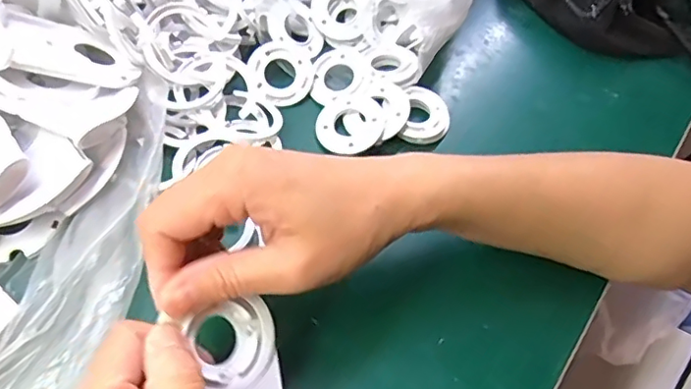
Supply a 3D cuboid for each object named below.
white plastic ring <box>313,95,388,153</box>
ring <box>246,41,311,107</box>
[{"bbox_3d":[0.003,-0.047,0.375,0.047,0.005,0.042,2,64,13],"label":"white plastic ring"},{"bbox_3d":[-0.044,-0.083,0.388,0.042,0.008,0.047,6,76,-6],"label":"ring"}]

